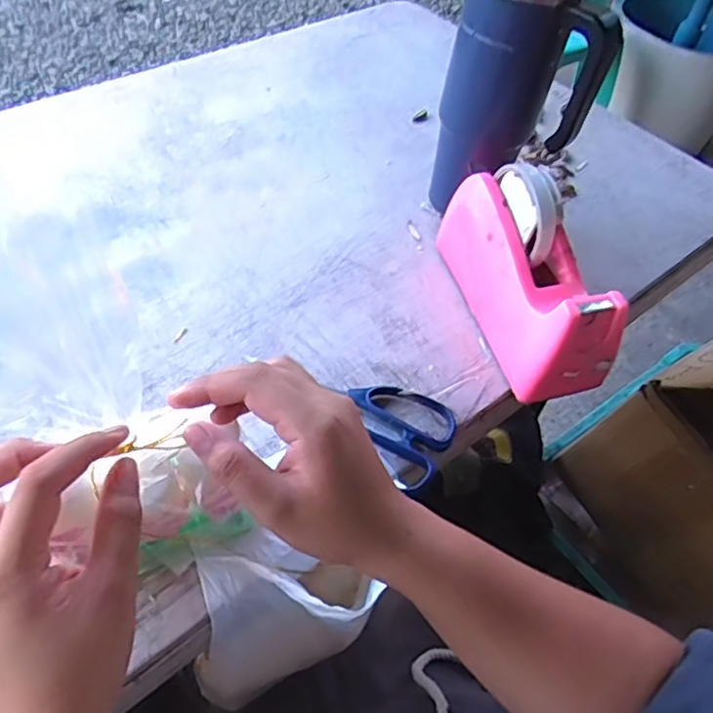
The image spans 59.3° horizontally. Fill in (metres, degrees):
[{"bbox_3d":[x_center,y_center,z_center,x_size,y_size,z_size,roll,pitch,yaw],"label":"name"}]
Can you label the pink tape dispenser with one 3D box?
[{"bbox_3d":[0.137,-0.072,0.501,0.063,0.117,0.183,-12,54,-14],"label":"pink tape dispenser"}]

